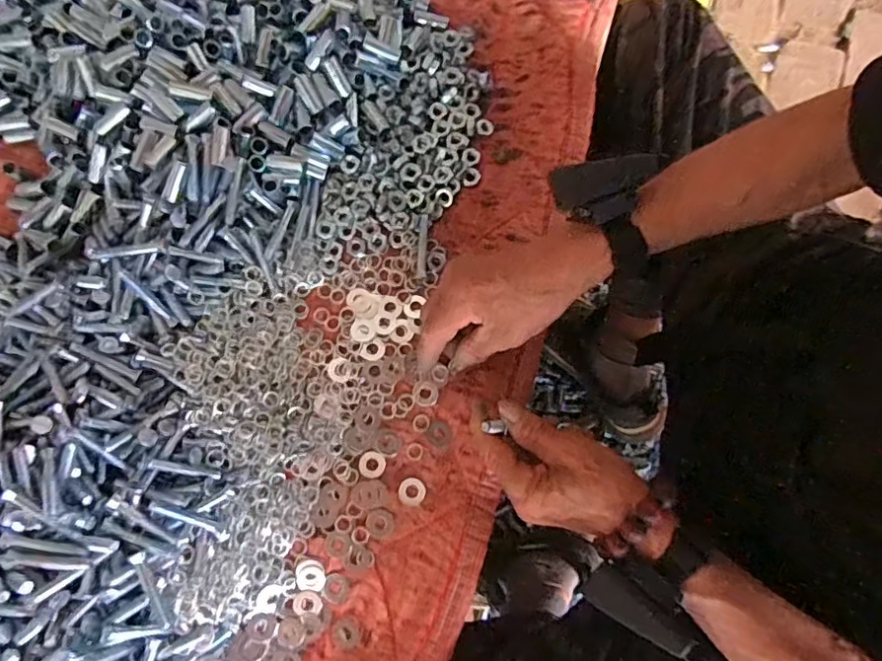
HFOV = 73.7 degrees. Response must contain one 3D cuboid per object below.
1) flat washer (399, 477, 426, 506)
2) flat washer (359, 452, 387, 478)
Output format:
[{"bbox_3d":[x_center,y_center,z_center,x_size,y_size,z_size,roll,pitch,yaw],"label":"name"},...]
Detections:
[{"bbox_3d":[-0.023,0.128,0.468,0.020,0.004,0.021,19,80,3],"label":"flat washer"},{"bbox_3d":[-0.055,0.108,0.473,0.021,0.004,0.020,0,80,0],"label":"flat washer"}]

